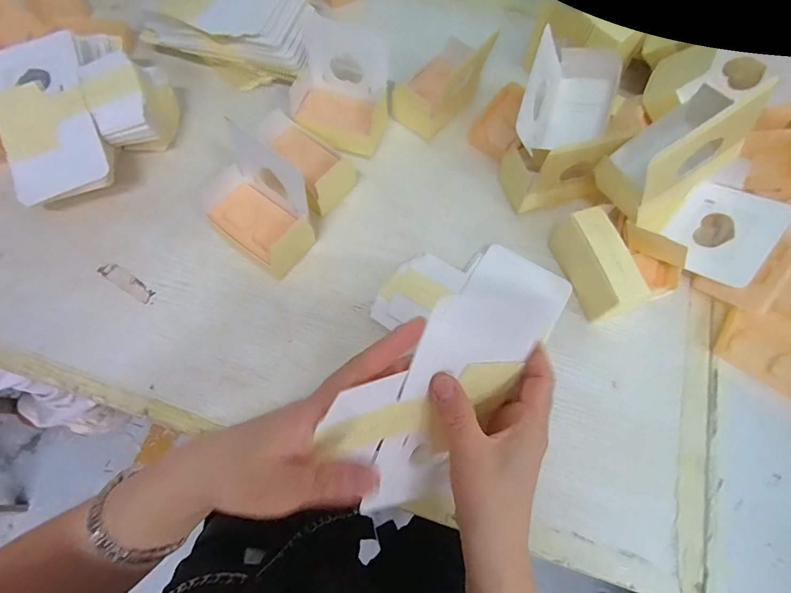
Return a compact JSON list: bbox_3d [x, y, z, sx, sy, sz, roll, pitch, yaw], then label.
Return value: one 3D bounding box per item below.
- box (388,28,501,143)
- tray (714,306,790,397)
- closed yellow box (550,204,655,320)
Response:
[{"bbox_3d":[0.052,-0.252,0.478,0.120,0.081,0.064,-43,76,-15],"label":"box"},{"bbox_3d":[0.371,0.058,0.398,0.102,0.018,0.063,27,72,9],"label":"tray"},{"bbox_3d":[0.192,-0.028,0.404,0.044,0.060,0.103,-20,71,-8],"label":"closed yellow box"}]

